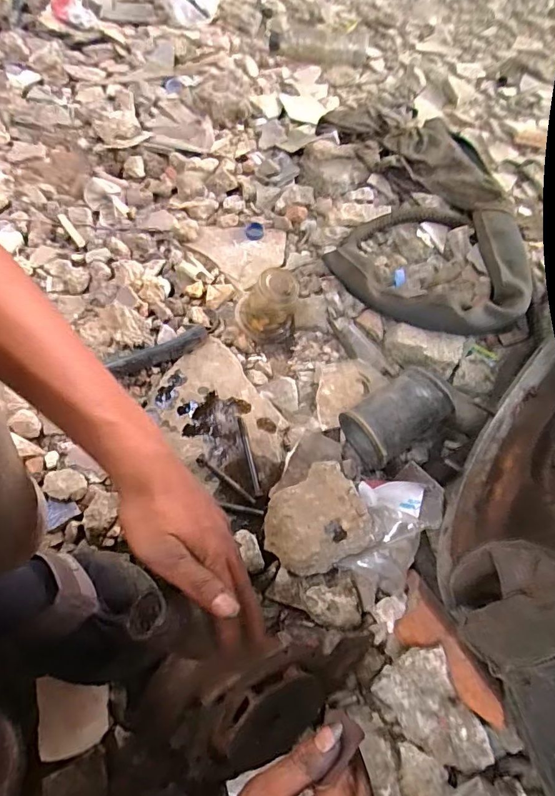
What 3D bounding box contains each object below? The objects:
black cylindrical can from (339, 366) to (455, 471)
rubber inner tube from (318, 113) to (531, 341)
[{"bbox_3d":[0.150,0.022,0.570,0.122,0.073,0.075,-28,64,-12],"label":"black cylindrical can"},{"bbox_3d":[0.220,-0.305,0.739,0.285,0.049,0.474,1,59,-5],"label":"rubber inner tube"}]

